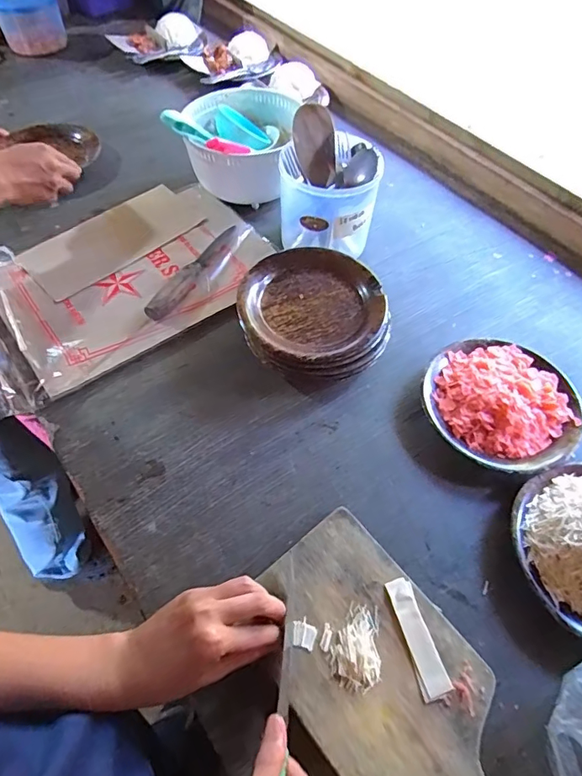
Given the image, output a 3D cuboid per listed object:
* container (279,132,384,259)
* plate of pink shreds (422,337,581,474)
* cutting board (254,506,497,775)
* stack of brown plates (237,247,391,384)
[{"bbox_3d":[0.054,-0.271,0.687,0.132,0.131,0.122,-6,58,-6],"label":"container"},{"bbox_3d":[0.258,0.013,0.573,0.180,0.047,0.179,1,57,-2],"label":"plate of pink shreds"},{"bbox_3d":[0.094,0.271,0.419,0.153,0.018,0.305,-33,64,-21],"label":"cutting board"},{"bbox_3d":[0.028,-0.092,0.621,0.181,0.069,0.190,-5,58,-6],"label":"stack of brown plates"}]

